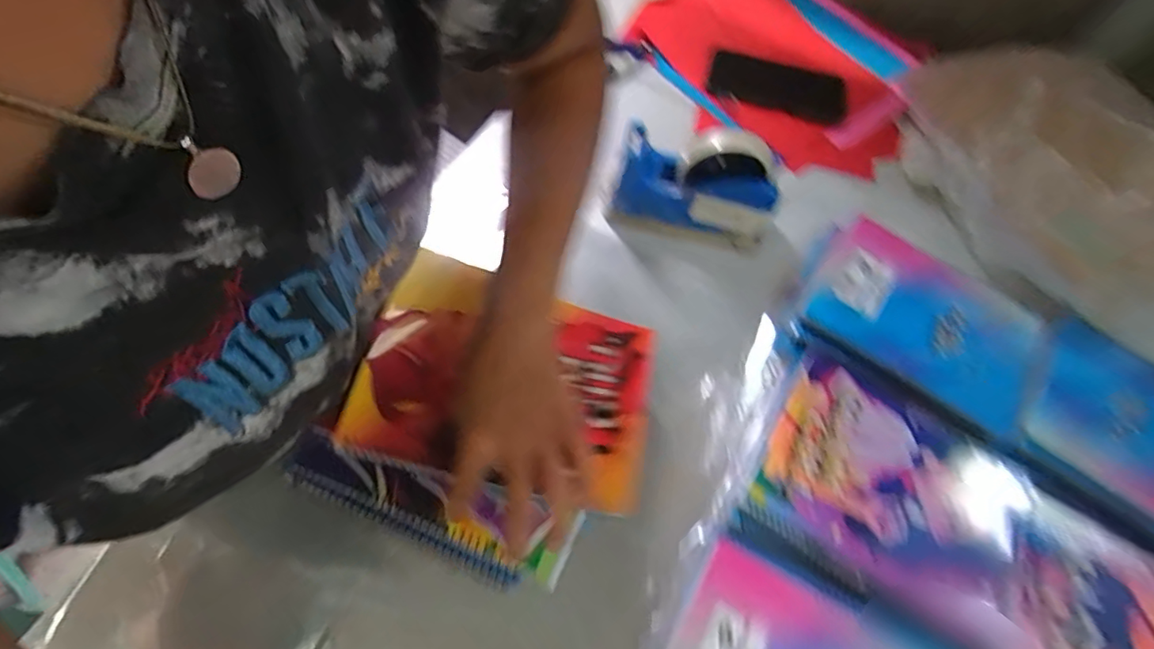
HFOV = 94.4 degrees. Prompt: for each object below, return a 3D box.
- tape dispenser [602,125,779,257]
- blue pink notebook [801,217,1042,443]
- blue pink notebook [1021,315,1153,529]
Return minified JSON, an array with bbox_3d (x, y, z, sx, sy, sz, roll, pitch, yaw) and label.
[{"bbox_3d":[0.111,-0.132,0.512,0.155,0.104,0.058,14,63,2],"label":"tape dispenser"},{"bbox_3d":[0.323,-0.005,0.496,0.189,0.013,0.155,32,64,14],"label":"blue pink notebook"},{"bbox_3d":[0.492,0.097,0.461,0.190,0.019,0.148,35,65,15],"label":"blue pink notebook"}]

